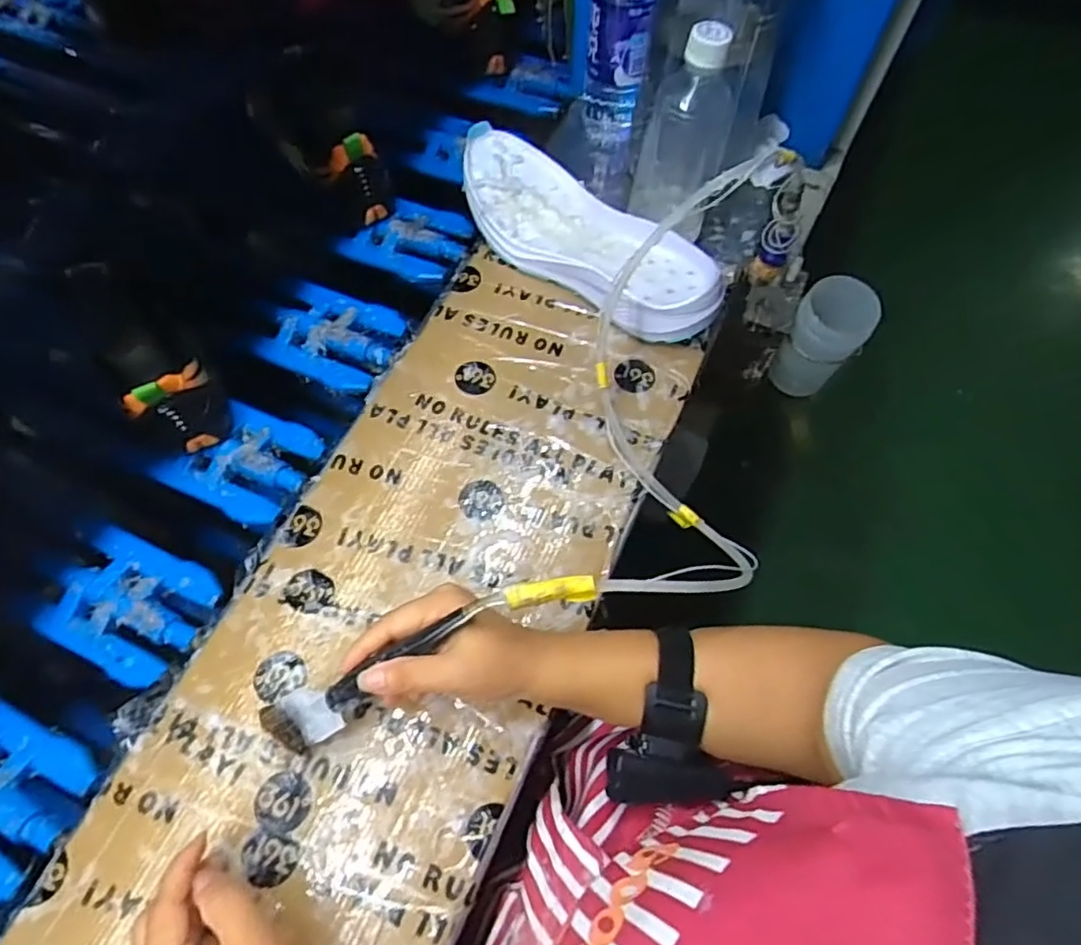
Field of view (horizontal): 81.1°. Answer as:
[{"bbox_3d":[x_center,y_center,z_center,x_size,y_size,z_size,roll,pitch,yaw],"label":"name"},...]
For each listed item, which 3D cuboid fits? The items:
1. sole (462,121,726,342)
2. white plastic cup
[{"bbox_3d":[0.040,-0.214,0.573,0.279,0.051,0.107,36,69,15],"label":"sole"},{"bbox_3d":[0.304,-0.139,0.682,0.072,0.133,0.067,-1,66,1],"label":"white plastic cup"}]

